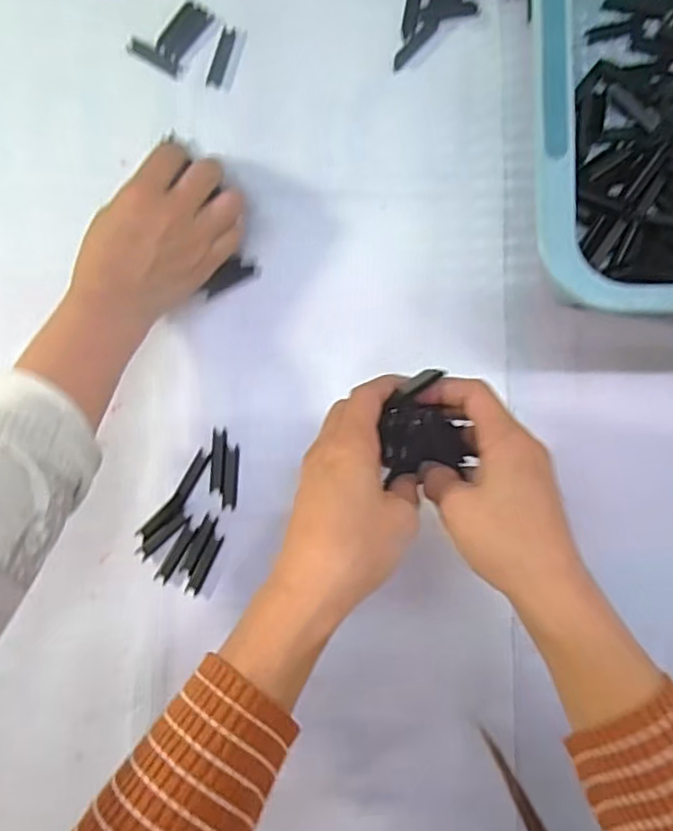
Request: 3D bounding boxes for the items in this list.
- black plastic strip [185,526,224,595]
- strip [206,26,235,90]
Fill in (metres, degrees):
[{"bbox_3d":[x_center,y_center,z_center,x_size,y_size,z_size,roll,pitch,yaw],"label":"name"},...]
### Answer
[{"bbox_3d":[-0.092,0.104,0.447,0.010,0.006,0.047,26,88,4],"label":"black plastic strip"},{"bbox_3d":[-0.087,-0.272,0.475,0.012,0.004,0.045,18,88,3],"label":"strip"}]

